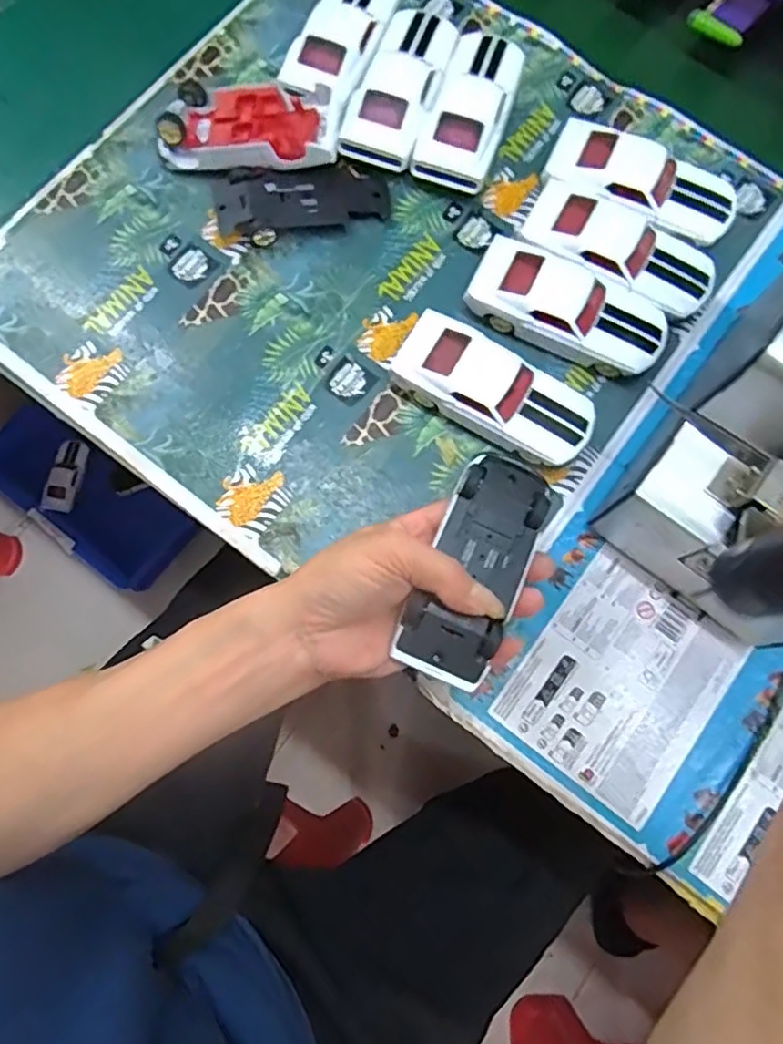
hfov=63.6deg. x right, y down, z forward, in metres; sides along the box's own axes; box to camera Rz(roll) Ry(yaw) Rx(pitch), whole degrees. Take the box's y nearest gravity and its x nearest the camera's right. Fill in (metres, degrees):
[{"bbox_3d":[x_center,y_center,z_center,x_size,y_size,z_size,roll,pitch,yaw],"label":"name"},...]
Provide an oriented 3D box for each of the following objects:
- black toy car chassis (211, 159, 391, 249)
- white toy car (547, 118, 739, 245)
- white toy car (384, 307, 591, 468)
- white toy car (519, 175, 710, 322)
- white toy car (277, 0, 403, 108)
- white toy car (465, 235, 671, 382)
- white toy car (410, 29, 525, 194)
[{"bbox_3d":[-0.062,-0.224,0.442,0.118,0.018,0.048,-10,77,-4],"label":"black toy car chassis"},{"bbox_3d":[0.172,-0.232,0.438,0.130,0.036,0.062,20,78,4],"label":"white toy car"},{"bbox_3d":[0.065,-0.082,0.403,0.130,0.036,0.055,29,78,6],"label":"white toy car"},{"bbox_3d":[0.151,-0.179,0.427,0.129,0.035,0.054,28,78,6],"label":"white toy car"},{"bbox_3d":[-0.033,-0.356,0.465,0.057,0.032,0.137,23,78,5],"label":"white toy car"},{"bbox_3d":[0.116,-0.140,0.418,0.131,0.035,0.056,22,78,4],"label":"white toy car"},{"bbox_3d":[0.057,-0.293,0.451,0.050,0.031,0.126,19,77,3],"label":"white toy car"}]

